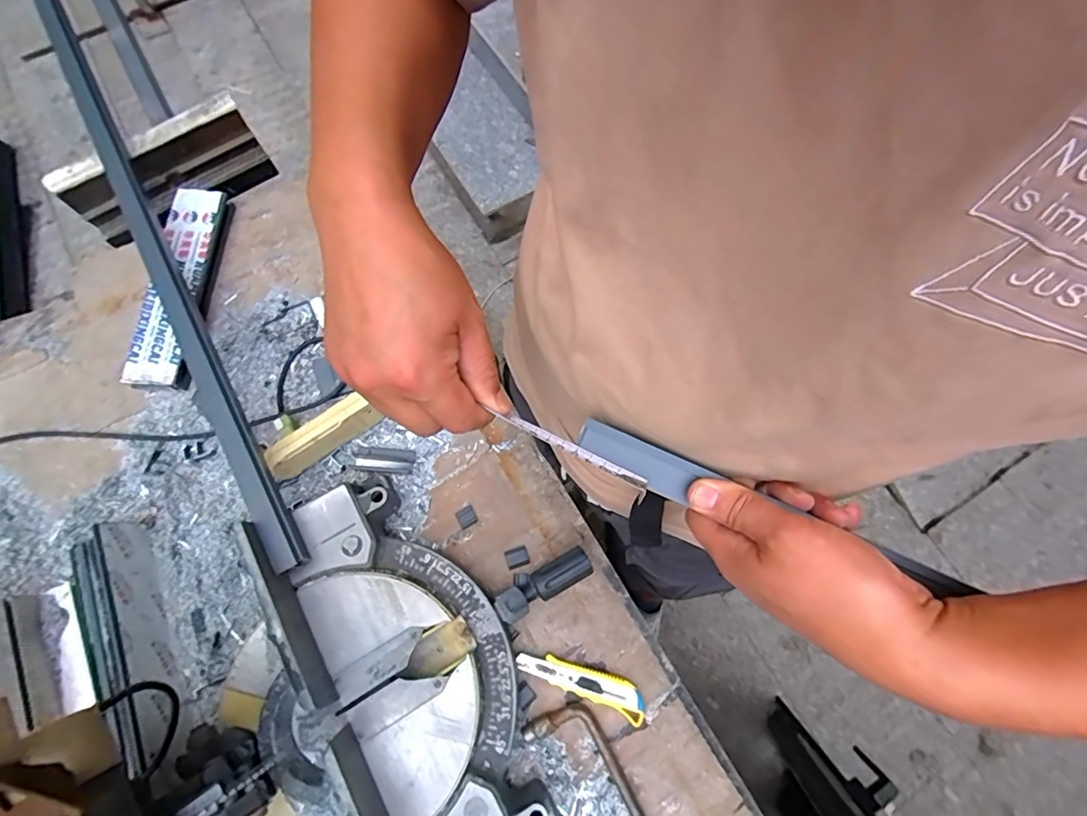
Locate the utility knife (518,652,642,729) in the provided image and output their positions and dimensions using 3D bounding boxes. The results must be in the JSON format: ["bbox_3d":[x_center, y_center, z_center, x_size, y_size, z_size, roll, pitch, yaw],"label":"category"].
[{"bbox_3d":[0.048,0.344,0.643,0.165,0.016,0.038,21,73,6],"label":"utility knife"}]

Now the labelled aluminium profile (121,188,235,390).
[{"bbox_3d":[-0.568,-0.198,0.796,0.099,0.040,0.349,2,72,0],"label":"labelled aluminium profile"}]

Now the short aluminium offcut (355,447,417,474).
[{"bbox_3d":[-0.230,0.075,0.737,0.086,0.004,0.033,4,72,0],"label":"short aluminium offcut"}]

